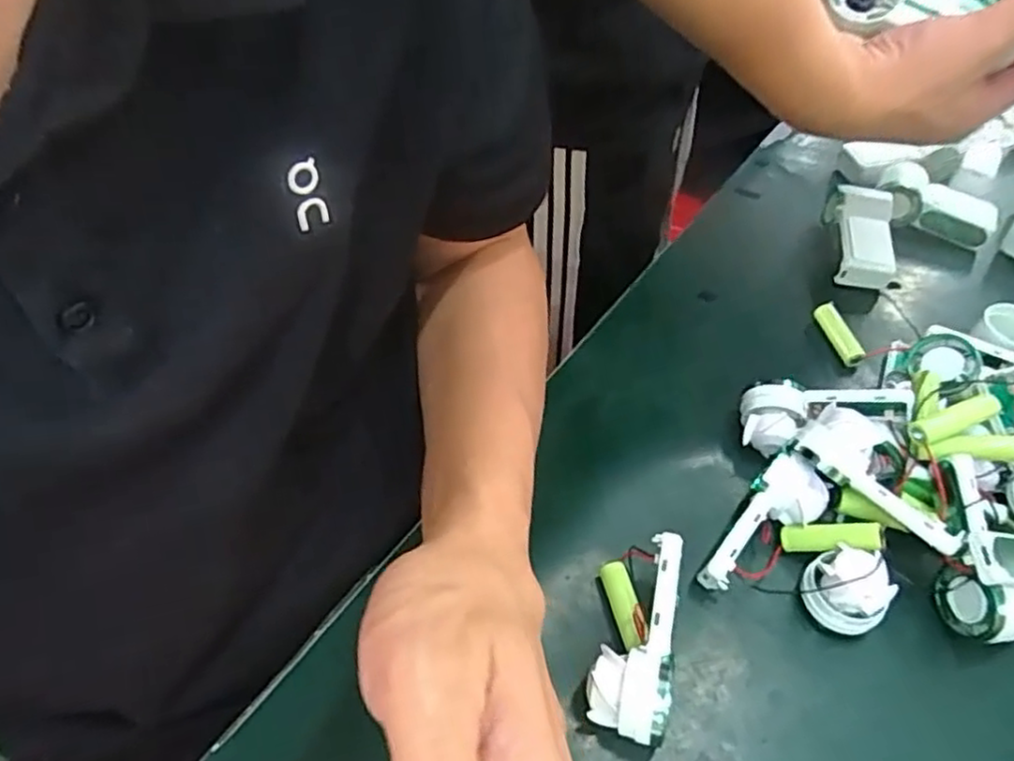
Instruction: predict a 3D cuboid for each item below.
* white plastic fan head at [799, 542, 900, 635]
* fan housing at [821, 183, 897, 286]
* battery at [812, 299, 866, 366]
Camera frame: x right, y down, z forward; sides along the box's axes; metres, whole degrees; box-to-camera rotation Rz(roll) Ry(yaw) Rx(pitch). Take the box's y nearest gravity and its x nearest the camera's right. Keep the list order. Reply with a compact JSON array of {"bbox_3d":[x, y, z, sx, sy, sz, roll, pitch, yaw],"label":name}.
[{"bbox_3d":[0.175,0.107,0.354,0.035,0.032,0.040,-31,58,-23],"label":"white plastic fan head"},{"bbox_3d":[0.284,-0.115,0.552,0.044,0.038,0.094,7,52,4],"label":"fan housing"},{"bbox_3d":[0.240,-0.032,0.497,0.015,0.017,0.055,-5,52,-6],"label":"battery"}]

